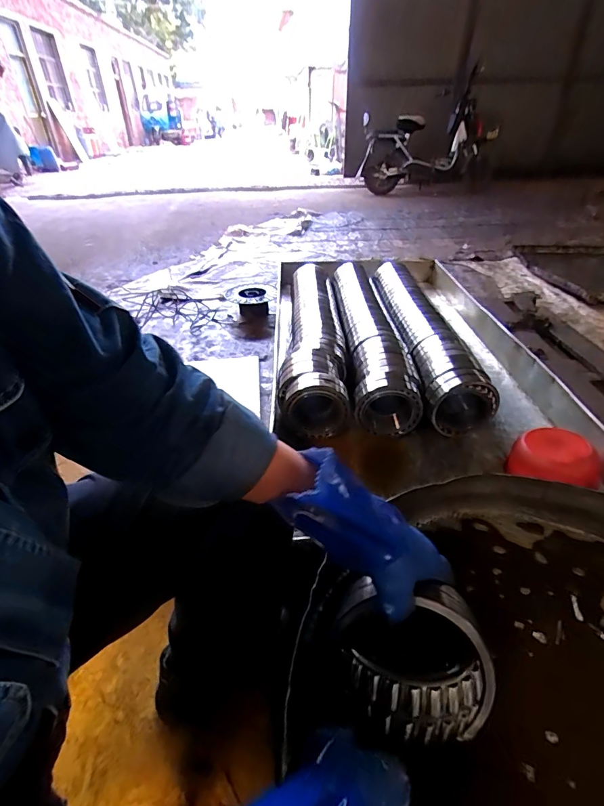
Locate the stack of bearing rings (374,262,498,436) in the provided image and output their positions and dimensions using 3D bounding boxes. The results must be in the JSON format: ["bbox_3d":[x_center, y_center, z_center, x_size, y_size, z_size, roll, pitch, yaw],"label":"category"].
[{"bbox_3d":[0.339,-0.209,1.210,0.148,0.148,0.745,-2,35,0],"label":"stack of bearing rings"}]

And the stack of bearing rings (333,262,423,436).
[{"bbox_3d":[0.186,-0.214,1.224,0.138,0.133,0.747,-2,35,1],"label":"stack of bearing rings"}]

